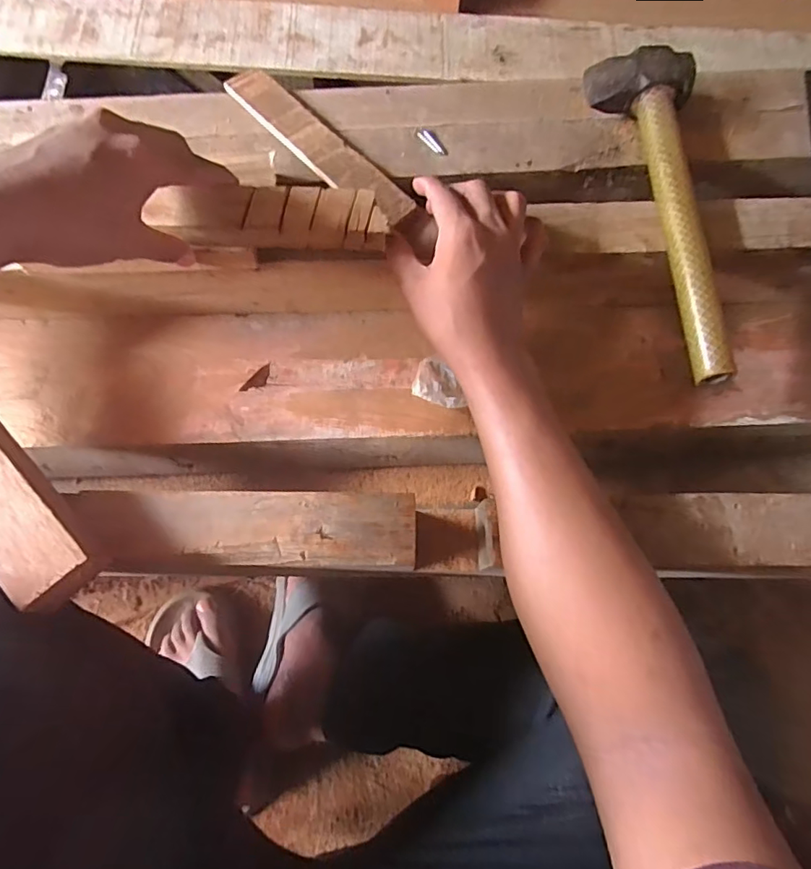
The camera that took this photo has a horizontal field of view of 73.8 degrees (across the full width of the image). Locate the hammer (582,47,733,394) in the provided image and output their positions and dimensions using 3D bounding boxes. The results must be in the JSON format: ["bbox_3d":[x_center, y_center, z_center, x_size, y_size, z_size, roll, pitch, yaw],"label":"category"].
[{"bbox_3d":[0.214,-0.182,0.429,0.075,0.041,0.293,-6,73,-4],"label":"hammer"}]

